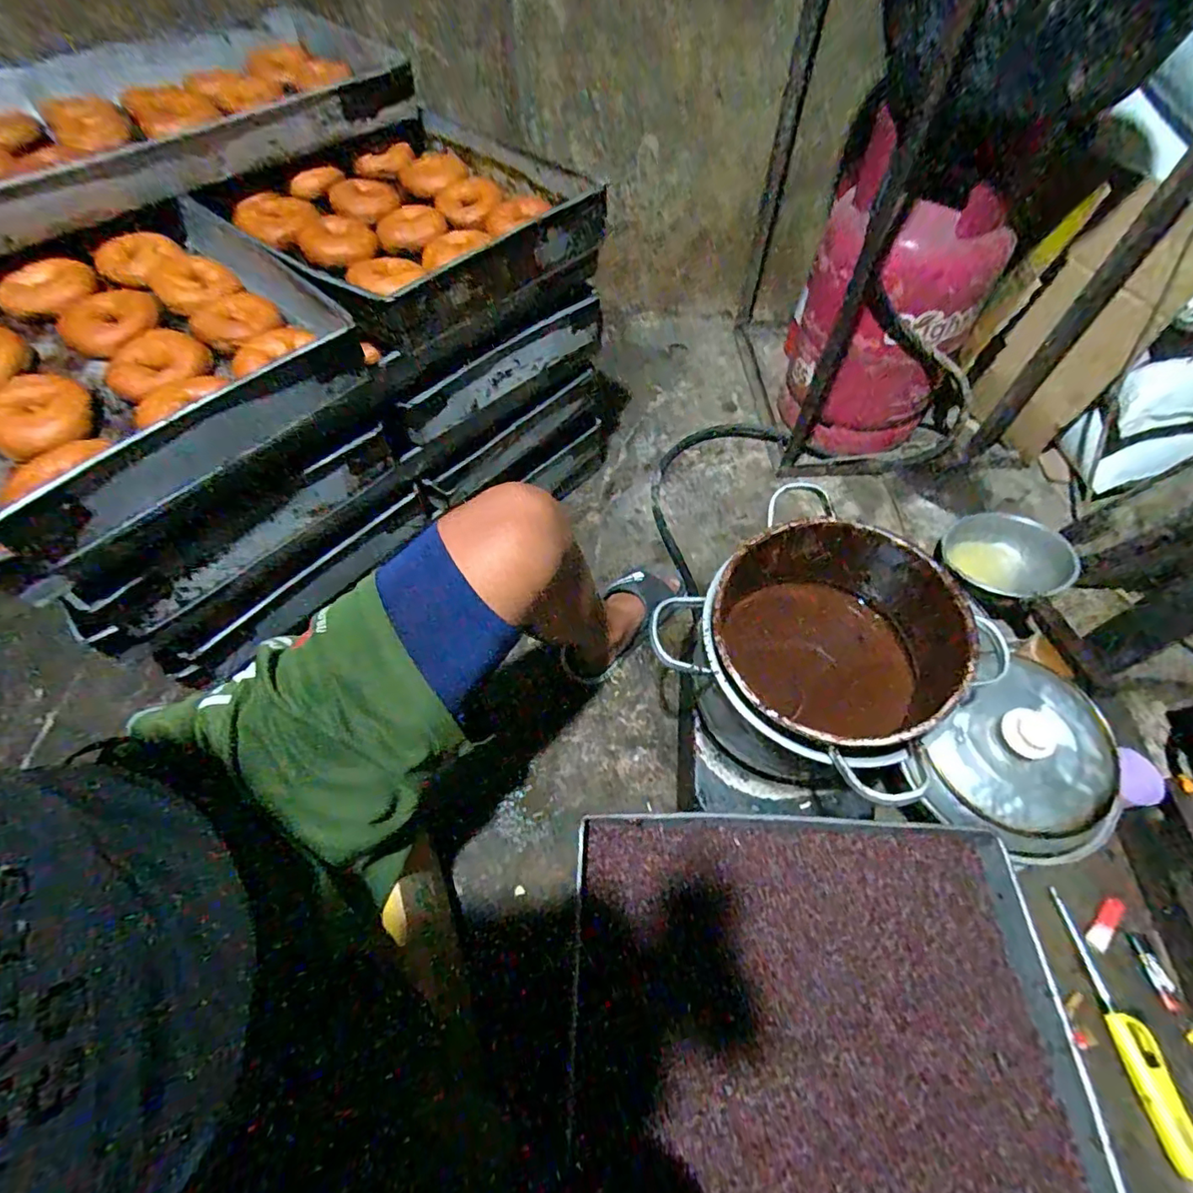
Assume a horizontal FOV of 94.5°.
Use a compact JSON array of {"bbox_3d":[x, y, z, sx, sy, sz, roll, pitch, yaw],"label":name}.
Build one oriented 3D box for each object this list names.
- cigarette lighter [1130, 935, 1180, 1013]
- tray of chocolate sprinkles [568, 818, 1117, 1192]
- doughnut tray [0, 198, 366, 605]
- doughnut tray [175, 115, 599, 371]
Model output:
[{"bbox_3d":[0.696,0.467,0.687,0.020,0.019,0.084,-18,76,-9],"label":"cigarette lighter"},{"bbox_3d":[0.205,0.452,0.483,0.448,0.050,0.470,1,59,2],"label":"tray of chocolate sprinkles"},{"bbox_3d":[-0.524,-0.263,0.592,0.461,0.079,0.400,37,65,22],"label":"doughnut tray"},{"bbox_3d":[-0.241,-0.519,0.759,0.397,0.097,0.430,-36,64,-20],"label":"doughnut tray"}]

